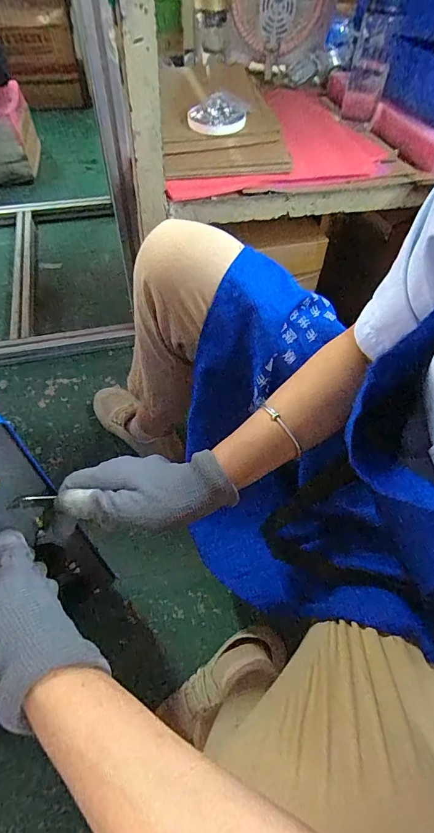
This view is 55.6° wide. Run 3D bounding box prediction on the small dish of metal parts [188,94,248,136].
[{"bbox_3d":[0.001,-0.516,0.702,0.098,0.031,0.083,2,55,-2],"label":"small dish of metal parts"}]

